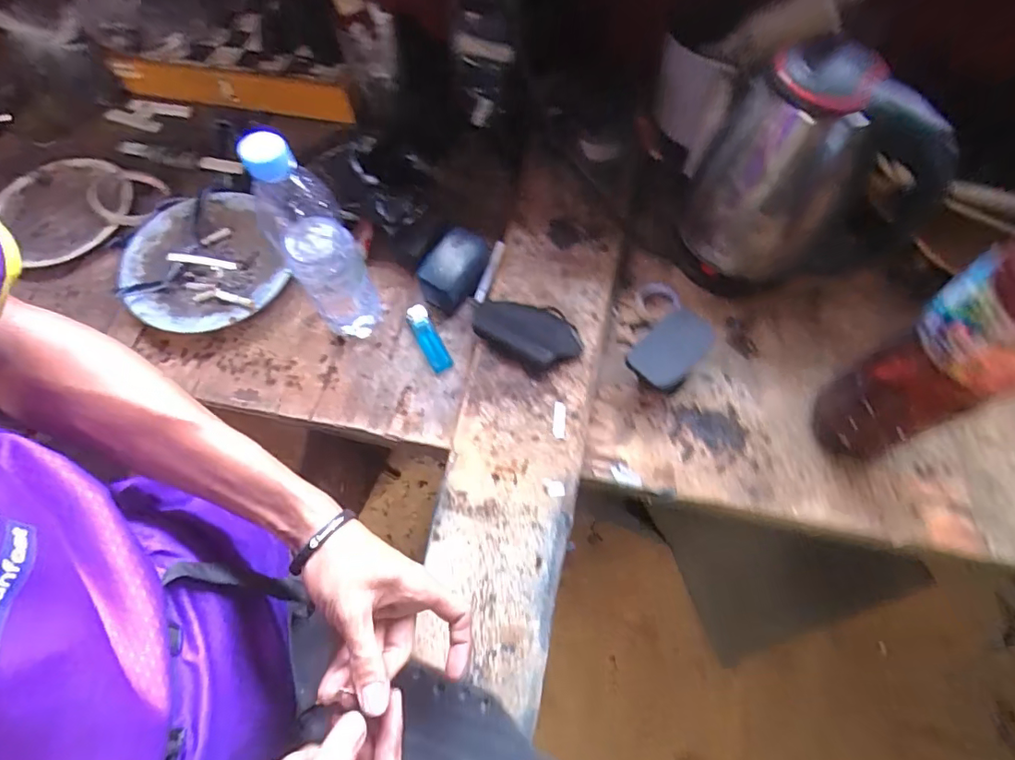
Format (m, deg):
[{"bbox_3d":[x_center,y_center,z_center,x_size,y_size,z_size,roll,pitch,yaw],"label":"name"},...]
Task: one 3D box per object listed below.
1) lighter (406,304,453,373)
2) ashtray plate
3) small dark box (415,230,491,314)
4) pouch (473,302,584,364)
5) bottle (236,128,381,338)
[{"bbox_3d":[-0.087,-0.045,0.583,0.024,0.013,0.081,-27,83,-11],"label":"lighter"},{"bbox_3d":[-0.357,-0.132,0.613,0.164,0.027,0.189,-30,70,-12],"label":"ashtray plate"},{"bbox_3d":[-0.057,-0.125,0.589,0.060,0.045,0.090,32,71,13],"label":"small dark box"},{"bbox_3d":[0.018,-0.051,0.552,0.120,0.021,0.058,20,68,9],"label":"pouch"},{"bbox_3d":[-0.175,-0.117,0.497,0.070,0.229,0.071,-29,70,-11],"label":"bottle"}]

